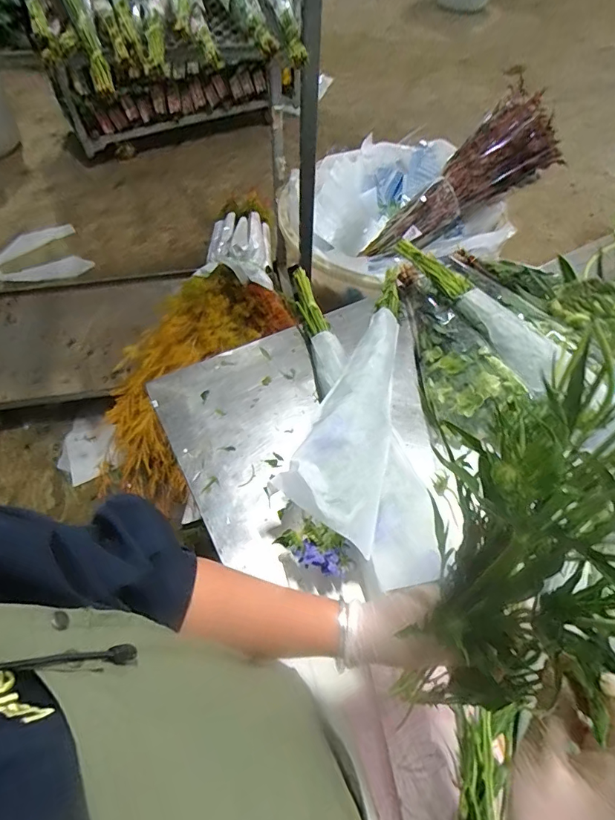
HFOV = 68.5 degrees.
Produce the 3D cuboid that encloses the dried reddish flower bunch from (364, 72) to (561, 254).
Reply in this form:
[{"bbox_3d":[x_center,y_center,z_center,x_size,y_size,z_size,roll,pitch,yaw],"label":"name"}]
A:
[{"bbox_3d":[0.486,-0.713,1.478,0.652,0.184,0.258,-35,53,28],"label":"dried reddish flower bunch"}]

